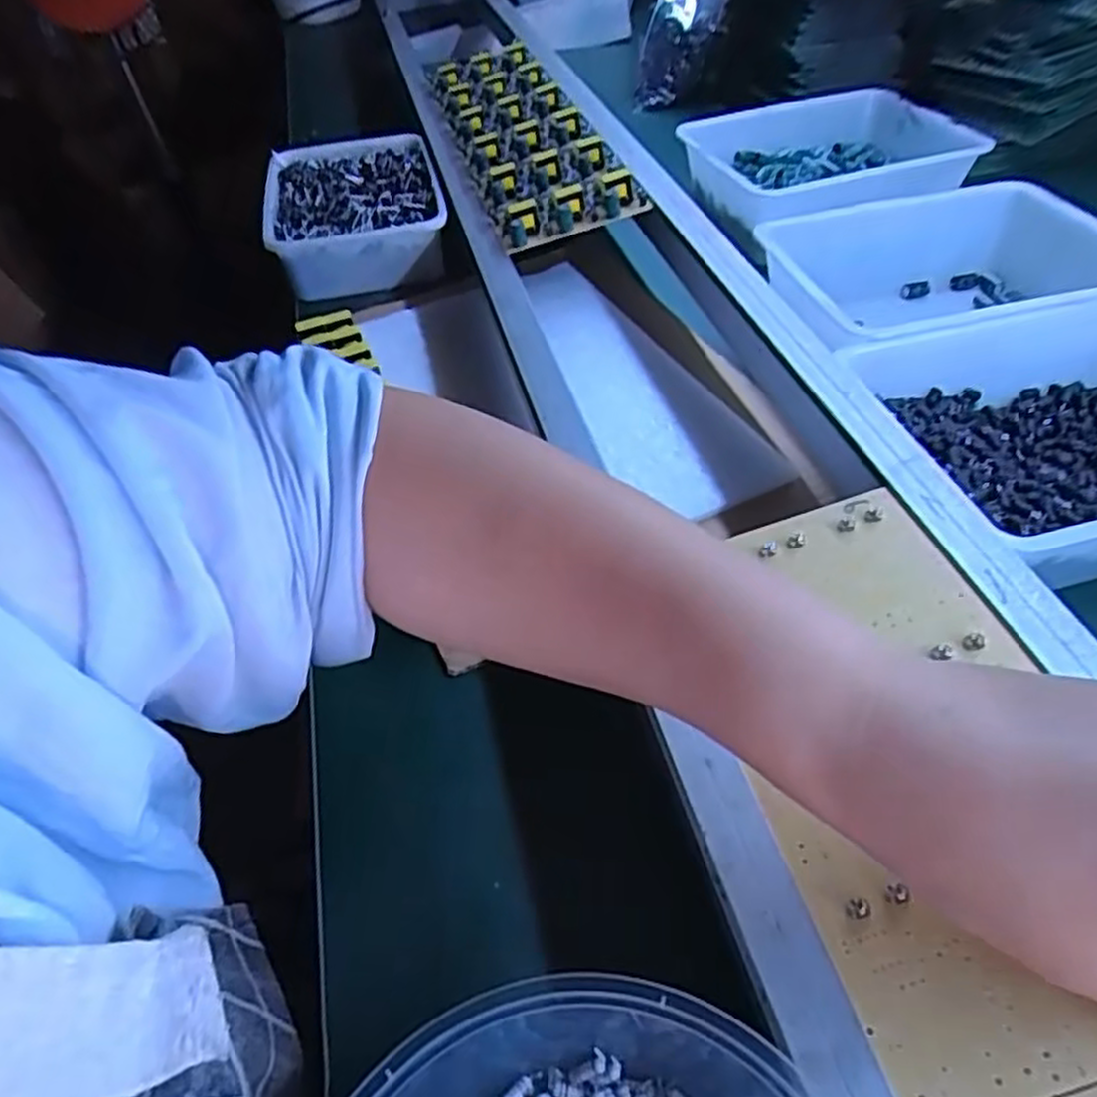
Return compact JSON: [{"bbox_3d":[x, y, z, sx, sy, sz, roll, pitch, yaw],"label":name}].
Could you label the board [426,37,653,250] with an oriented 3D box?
[{"bbox_3d":[-0.027,-0.365,0.663,0.100,0.028,0.395,-14,48,-7],"label":"board"}]

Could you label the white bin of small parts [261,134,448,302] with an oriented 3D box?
[{"bbox_3d":[-0.166,-0.291,0.661,0.144,0.051,0.211,-13,48,-6],"label":"white bin of small parts"}]

